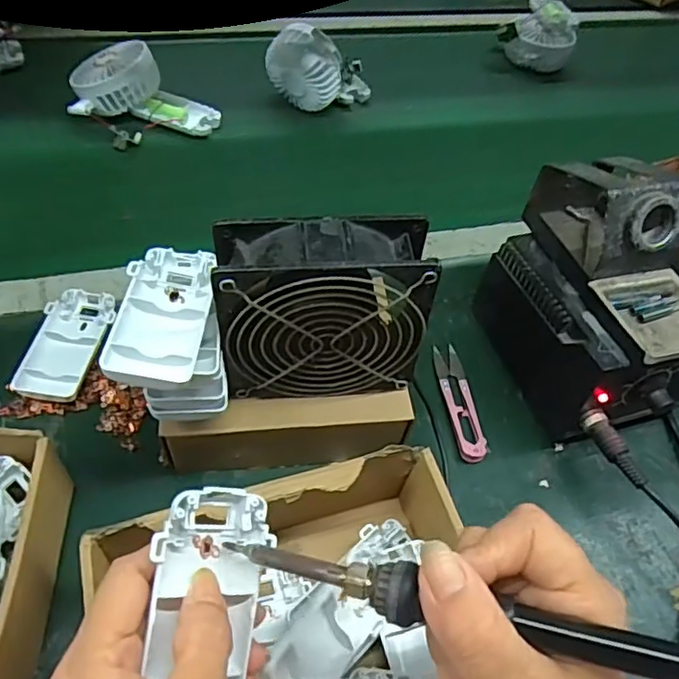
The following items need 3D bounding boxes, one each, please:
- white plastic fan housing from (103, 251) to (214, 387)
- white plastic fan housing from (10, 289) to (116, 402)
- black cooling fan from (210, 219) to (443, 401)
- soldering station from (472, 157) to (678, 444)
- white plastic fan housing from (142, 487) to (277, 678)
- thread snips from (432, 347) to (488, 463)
[{"bbox_3d":[-0.097,-0.016,0.330,0.045,0.019,0.101,3,53,-5],"label":"white plastic fan housing"},{"bbox_3d":[-0.203,0.001,0.445,0.043,0.016,0.097,8,52,-1],"label":"white plastic fan housing"},{"bbox_3d":[-0.010,-0.015,0.354,0.117,0.114,0.042,0,53,-7],"label":"black cooling fan"},{"bbox_3d":[0.192,-0.035,0.439,0.110,0.161,0.174,-13,56,-16],"label":"soldering station"},{"bbox_3d":[-0.057,0.107,0.248,0.050,0.014,0.087,16,78,-30],"label":"white plastic fan housing"},{"bbox_3d":[0.093,0.046,0.458,0.023,0.010,0.103,-3,53,-9],"label":"thread snips"}]

